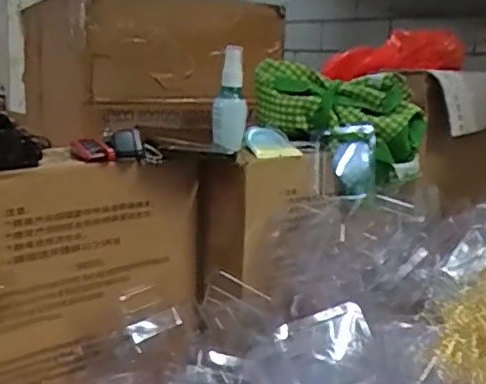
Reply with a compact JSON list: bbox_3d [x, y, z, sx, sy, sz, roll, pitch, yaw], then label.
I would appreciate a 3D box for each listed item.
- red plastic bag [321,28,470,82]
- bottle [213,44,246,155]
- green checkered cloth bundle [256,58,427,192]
[{"bbox_3d":[0.218,-0.196,0.847,0.189,0.070,0.038,6,13,12],"label":"red plastic bag"},{"bbox_3d":[-0.015,-0.109,0.695,0.037,0.120,0.032,3,12,3],"label":"bottle"},{"bbox_3d":[0.119,-0.103,0.738,0.231,0.121,0.104,24,19,16],"label":"green checkered cloth bundle"}]

